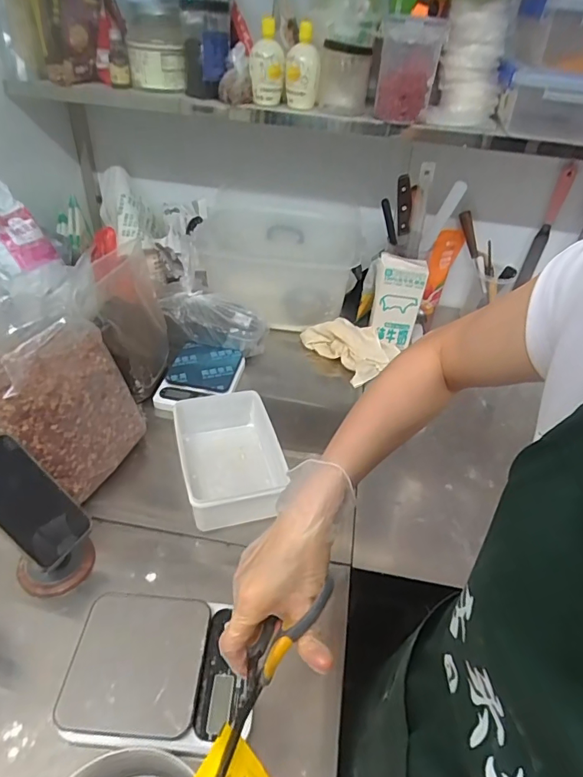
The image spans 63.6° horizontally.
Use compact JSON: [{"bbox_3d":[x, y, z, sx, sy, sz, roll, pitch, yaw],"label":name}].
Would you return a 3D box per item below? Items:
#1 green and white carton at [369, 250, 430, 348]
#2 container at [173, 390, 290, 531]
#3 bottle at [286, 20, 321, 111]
[{"bbox_3d":[0.228,-0.193,1.026,0.101,0.189,0.056,10,40,6],"label":"green and white carton"},{"bbox_3d":[-0.097,0.110,0.749,0.146,0.075,0.217,-8,42,-15],"label":"container"},{"bbox_3d":[0.019,-0.546,0.798,0.056,0.119,0.035,6,40,1],"label":"bottle"}]

